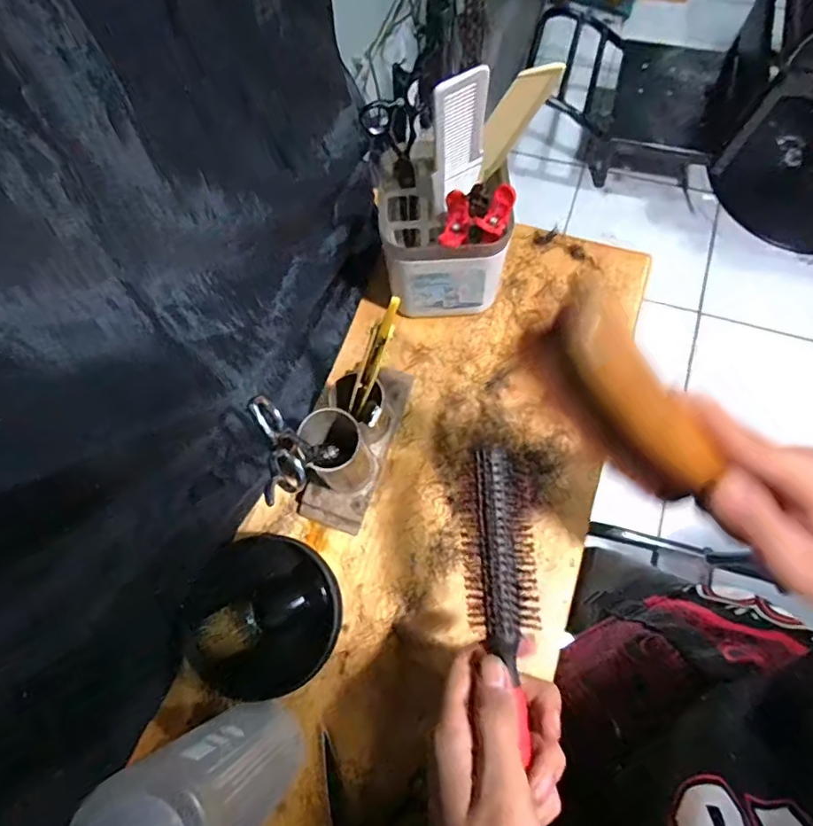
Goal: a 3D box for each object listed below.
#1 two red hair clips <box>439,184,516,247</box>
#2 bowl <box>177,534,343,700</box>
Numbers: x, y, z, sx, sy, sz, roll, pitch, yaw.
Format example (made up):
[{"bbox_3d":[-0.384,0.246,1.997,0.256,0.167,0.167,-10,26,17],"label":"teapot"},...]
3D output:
[{"bbox_3d":[0.046,-0.130,0.353,0.051,0.023,0.030,-9,73,-1],"label":"two red hair clips"},{"bbox_3d":[-0.096,0.133,0.360,0.090,0.042,0.091,-1,72,3],"label":"bowl"}]

